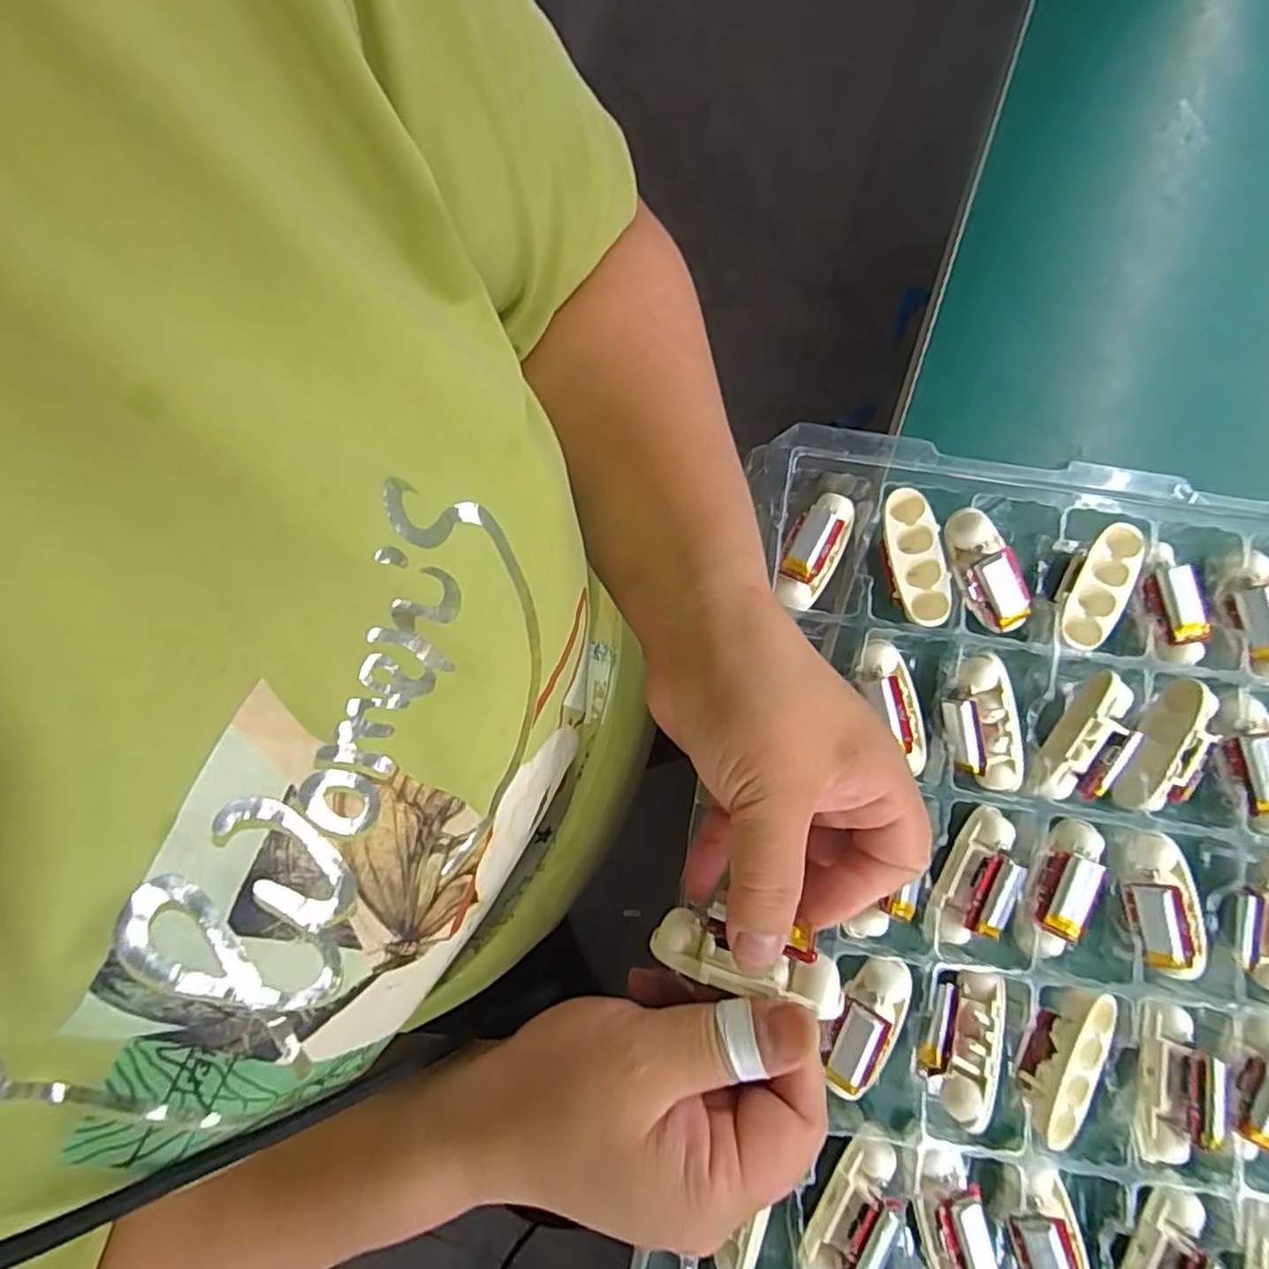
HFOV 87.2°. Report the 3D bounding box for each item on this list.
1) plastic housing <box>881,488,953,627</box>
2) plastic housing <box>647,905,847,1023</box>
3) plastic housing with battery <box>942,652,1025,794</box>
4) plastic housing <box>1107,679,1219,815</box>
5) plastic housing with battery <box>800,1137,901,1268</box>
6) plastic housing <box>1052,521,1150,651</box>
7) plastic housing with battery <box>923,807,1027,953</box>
[{"bbox_3d":[0.133,-0.036,0.319,0.023,0.015,0.064,-8,83,-2],"label":"plastic housing"},{"bbox_3d":[0.037,0.112,0.227,0.065,0.015,0.018,11,80,14],"label":"plastic housing"},{"bbox_3d":[0.160,0.041,0.305,0.030,0.015,0.061,-7,83,-2],"label":"plastic housing with battery"},{"bbox_3d":[0.244,0.052,0.305,0.029,0.014,0.063,24,93,4],"label":"plastic housing"},{"bbox_3d":[0.092,0.241,0.275,0.027,0.018,0.058,29,83,3],"label":"plastic housing with battery"},{"bbox_3d":[0.218,-0.023,0.315,0.026,0.013,0.064,32,83,3],"label":"plastic housing"},{"bbox_3d":[0.155,0.112,0.296,0.032,0.018,0.065,31,83,3],"label":"plastic housing with battery"}]

